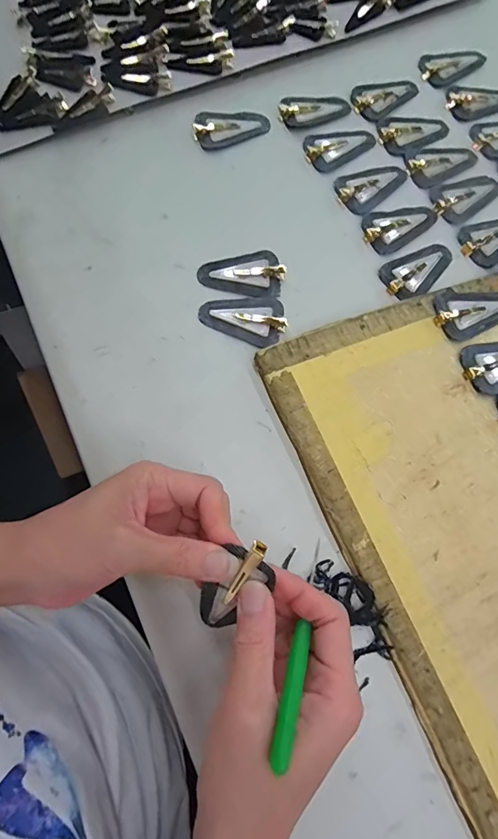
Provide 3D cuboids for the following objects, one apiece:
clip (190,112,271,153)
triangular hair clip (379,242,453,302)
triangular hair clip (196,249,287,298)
[{"bbox_3d":[-0.015,-0.266,0.383,0.070,0.007,0.035,-11,77,-3],"label":"clip"},{"bbox_3d":[0.143,-0.127,0.354,0.069,0.011,0.038,-35,79,-8],"label":"triangular hair clip"},{"bbox_3d":[-0.006,-0.122,0.347,0.070,0.007,0.042,0,77,0],"label":"triangular hair clip"}]

